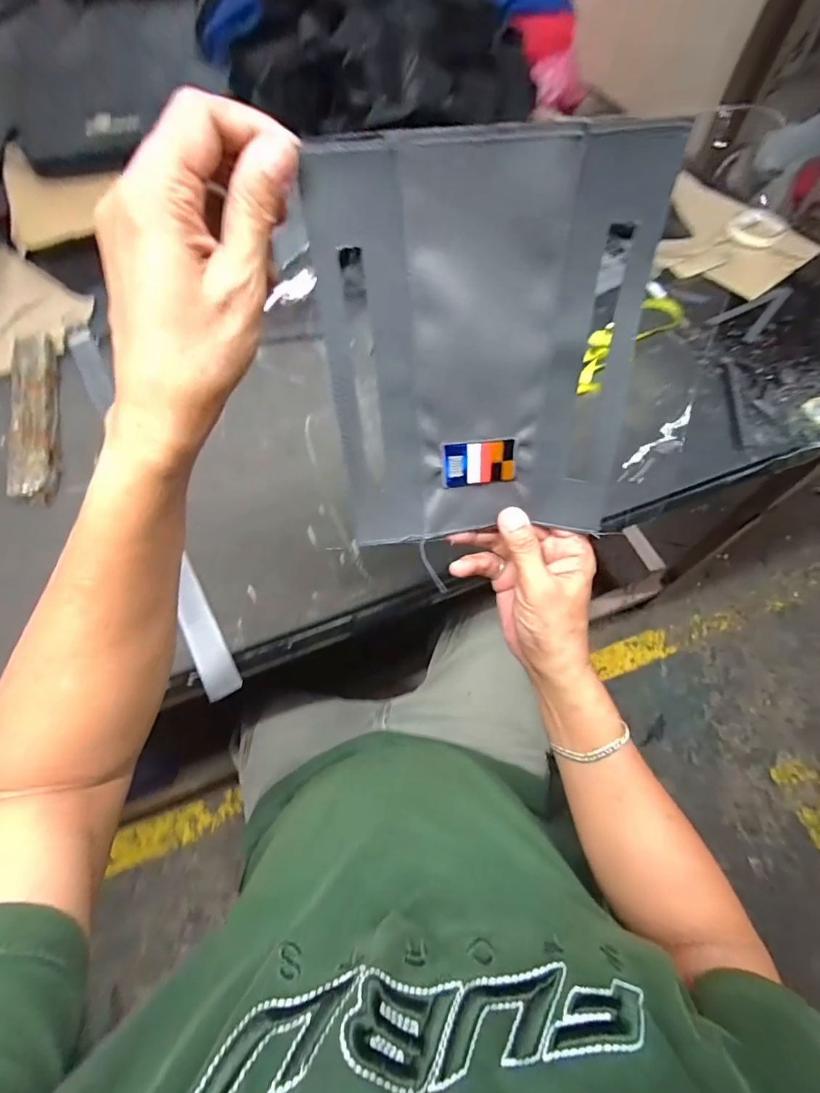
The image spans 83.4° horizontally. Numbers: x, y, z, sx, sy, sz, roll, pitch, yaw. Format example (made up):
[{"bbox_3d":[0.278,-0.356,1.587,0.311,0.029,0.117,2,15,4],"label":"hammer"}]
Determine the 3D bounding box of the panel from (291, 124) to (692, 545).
[{"bbox_3d":[0.042,-0.097,0.268,0.170,0.211,0.014,-4,39,0],"label":"panel"}]

